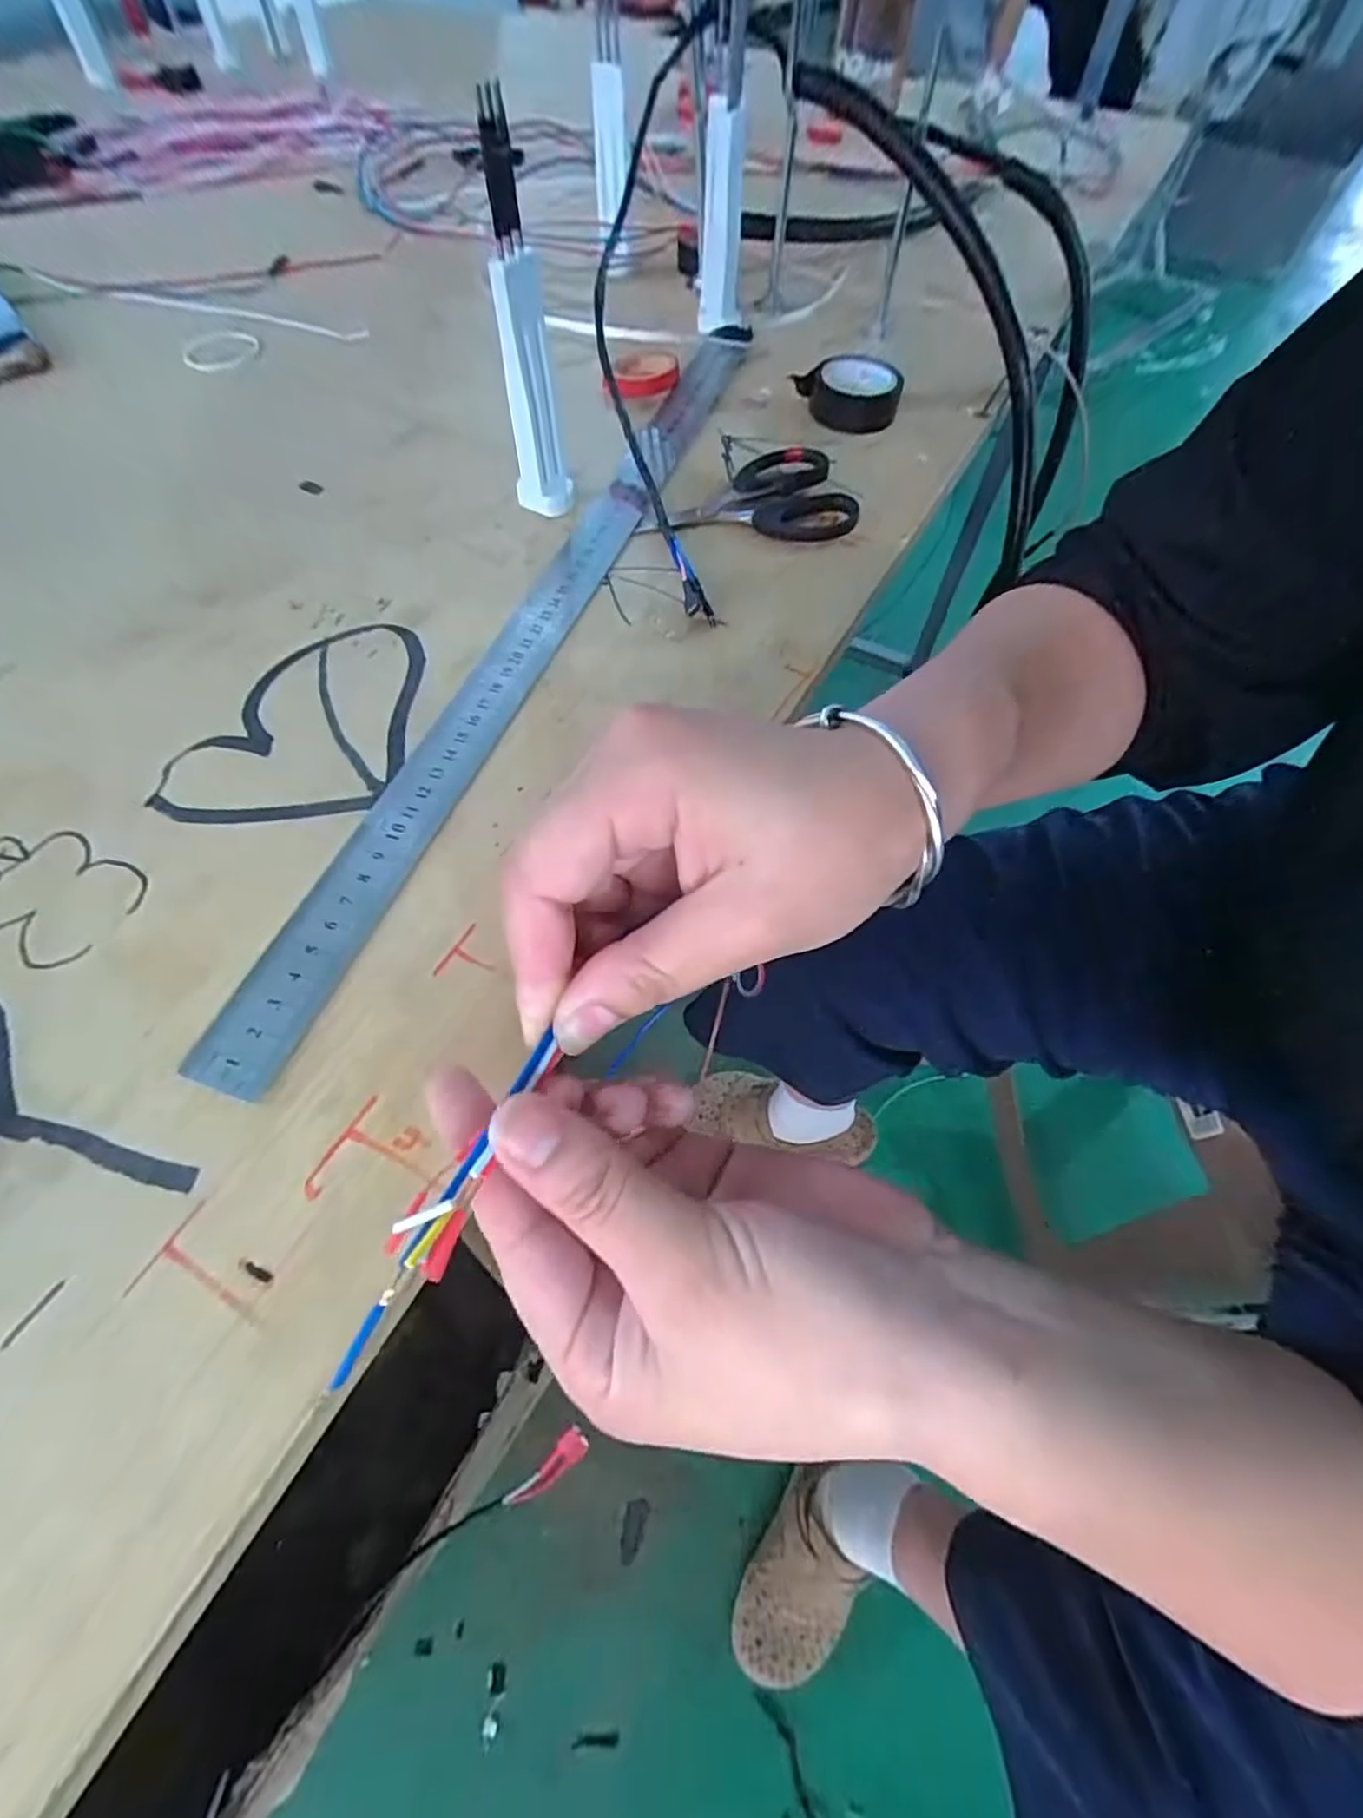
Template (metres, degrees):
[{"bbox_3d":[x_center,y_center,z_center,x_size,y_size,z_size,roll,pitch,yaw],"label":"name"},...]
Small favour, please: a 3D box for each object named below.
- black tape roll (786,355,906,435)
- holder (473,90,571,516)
[{"bbox_3d":[0.103,-0.310,0.401,0.057,0.020,0.057,1,61,-2],"label":"black tape roll"},{"bbox_3d":[-0.067,-0.243,0.288,0.024,0.134,0.023,-10,62,-8],"label":"holder"}]

